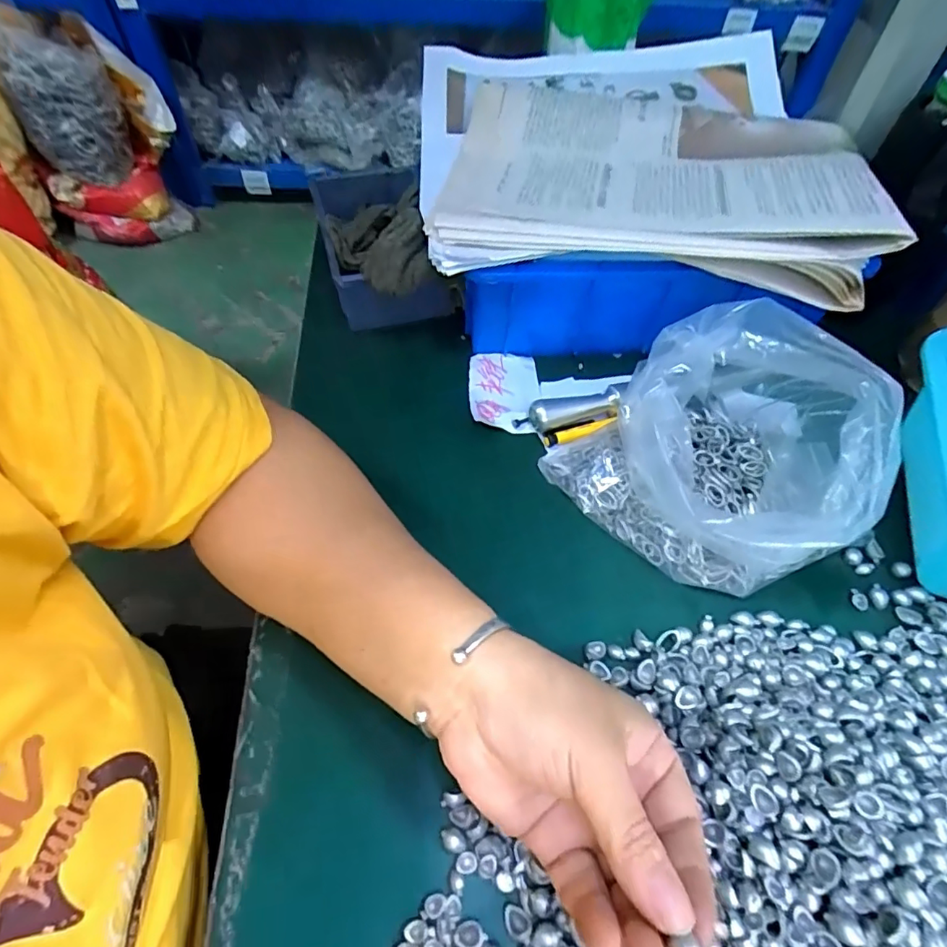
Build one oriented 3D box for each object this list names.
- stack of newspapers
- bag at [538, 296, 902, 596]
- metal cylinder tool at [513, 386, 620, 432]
[{"bbox_3d":[0.117,-0.220,0.386,0.289,0.042,0.226,9,55,3],"label":"stack of newspapers"},{"bbox_3d":[0.154,-0.017,0.317,0.156,0.089,0.153,-31,62,-20],"label":"bag"},{"bbox_3d":[0.066,-0.043,0.378,0.071,0.017,0.019,-15,57,-12],"label":"metal cylinder tool"}]

